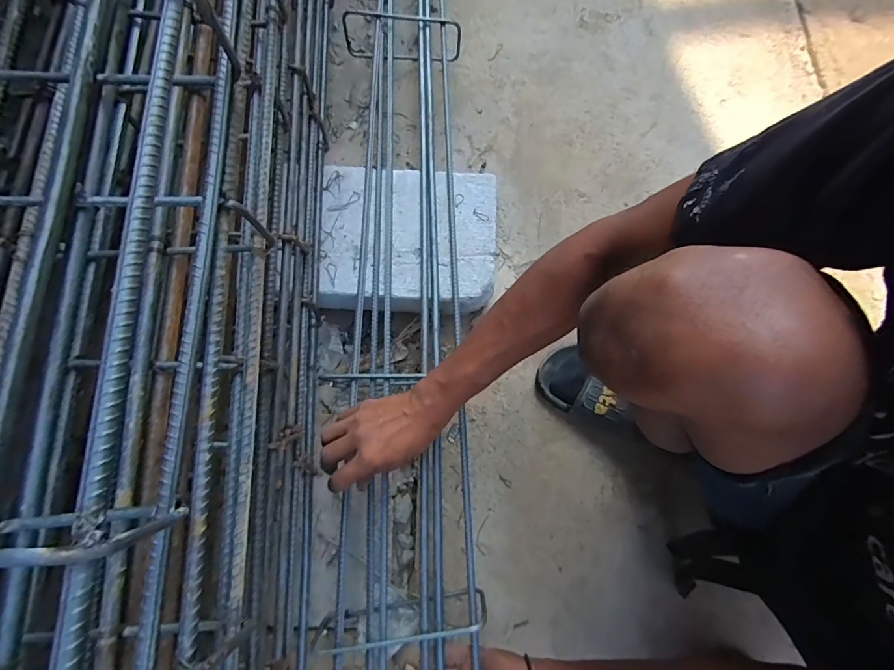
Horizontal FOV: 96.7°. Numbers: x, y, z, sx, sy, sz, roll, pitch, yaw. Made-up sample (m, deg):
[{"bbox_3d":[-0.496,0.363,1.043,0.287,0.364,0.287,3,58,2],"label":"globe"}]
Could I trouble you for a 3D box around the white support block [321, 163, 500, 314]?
[{"bbox_3d":[-0.056,-0.135,0.590,0.246,0.075,0.202,2,77,-1],"label":"white support block"}]

